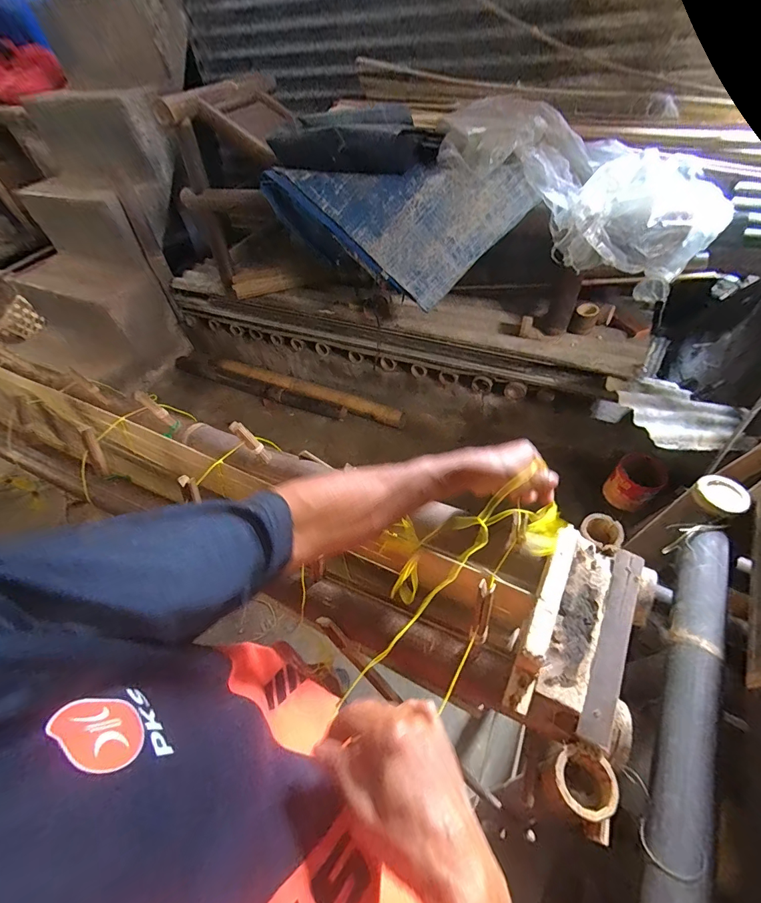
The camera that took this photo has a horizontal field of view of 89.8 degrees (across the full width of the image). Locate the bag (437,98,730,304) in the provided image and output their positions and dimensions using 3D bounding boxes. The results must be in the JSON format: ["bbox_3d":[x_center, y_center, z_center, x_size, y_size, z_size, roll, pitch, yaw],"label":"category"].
[{"bbox_3d":[0.511,-0.714,1.036,0.782,0.129,0.371,22,85,6],"label":"bag"}]

